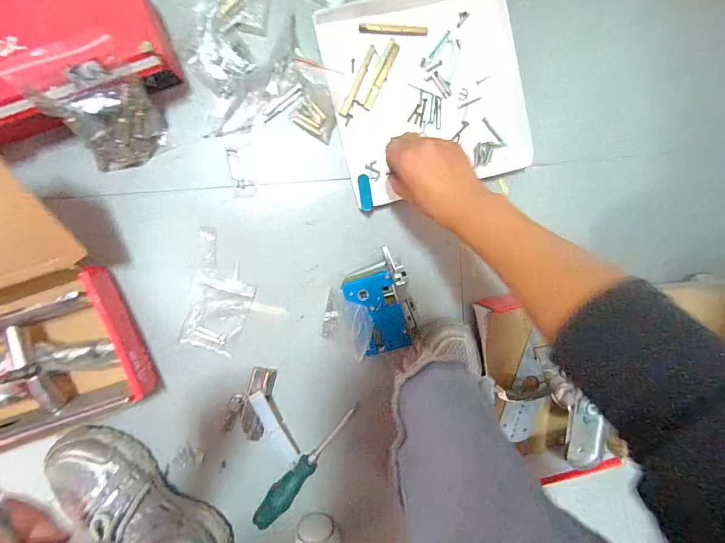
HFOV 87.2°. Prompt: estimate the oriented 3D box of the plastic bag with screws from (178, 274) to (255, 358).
[{"bbox_3d":[-0.177,0.052,0.465,0.069,0.004,0.091,18,95,-8],"label":"plastic bag with screws"}]

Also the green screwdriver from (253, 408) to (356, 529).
[{"bbox_3d":[-0.073,0.255,0.492,0.029,0.023,0.184,43,91,-10],"label":"green screwdriver"}]

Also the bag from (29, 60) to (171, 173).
[{"bbox_3d":[-0.261,-0.161,0.397,0.089,0.106,0.020,-27,59,-3],"label":"bag"}]

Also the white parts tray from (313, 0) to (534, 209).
[{"bbox_3d":[0.079,-0.215,0.457,0.224,0.018,0.223,-15,99,-4],"label":"white parts tray"}]

